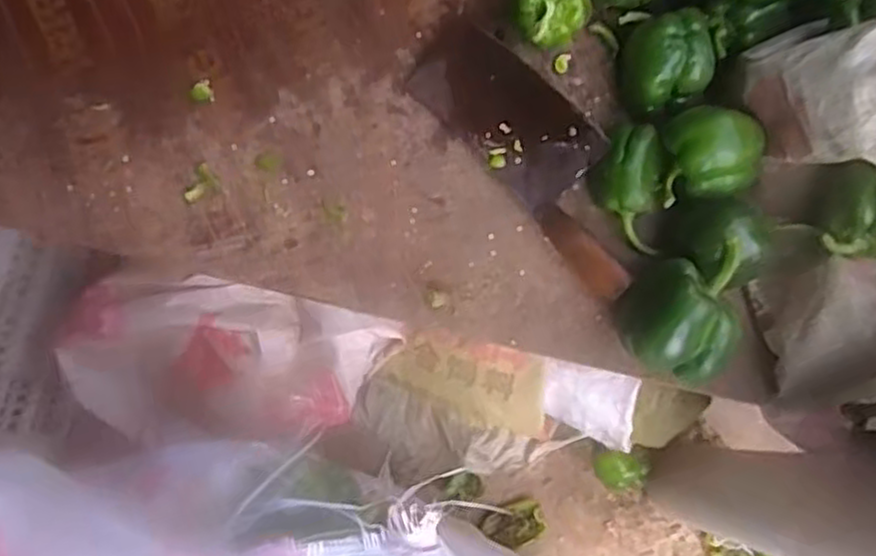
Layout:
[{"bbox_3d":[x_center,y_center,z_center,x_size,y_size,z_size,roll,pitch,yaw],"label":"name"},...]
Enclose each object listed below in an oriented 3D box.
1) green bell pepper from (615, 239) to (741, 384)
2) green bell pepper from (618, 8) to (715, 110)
[{"bbox_3d":[0.181,0.031,0.593,0.077,0.076,0.097,2,81,1],"label":"green bell pepper"},{"bbox_3d":[0.190,-0.178,0.638,0.070,0.068,0.069,-11,81,-1],"label":"green bell pepper"}]

